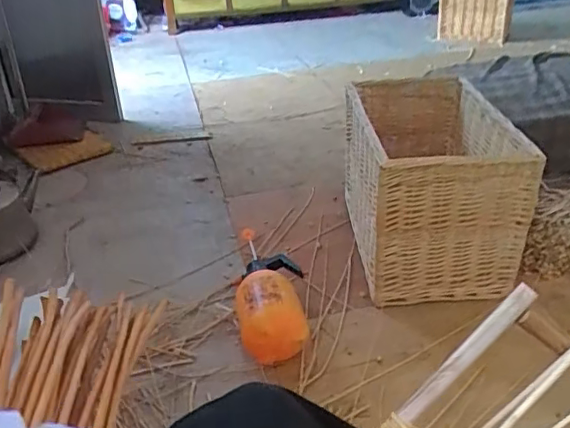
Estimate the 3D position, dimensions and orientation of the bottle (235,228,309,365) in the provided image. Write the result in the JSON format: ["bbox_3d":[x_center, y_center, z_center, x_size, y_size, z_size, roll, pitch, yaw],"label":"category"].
[{"bbox_3d":[-0.030,0.186,1.219,0.140,0.128,0.289,-3,30,-1],"label":"bottle"}]

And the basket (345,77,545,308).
[{"bbox_3d":[0.352,-0.108,1.471,0.335,0.357,0.645,-2,30,1],"label":"basket"}]

